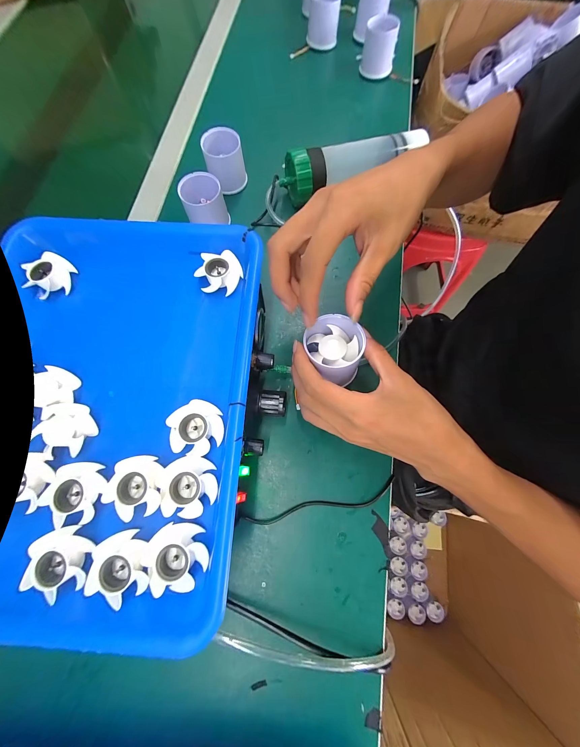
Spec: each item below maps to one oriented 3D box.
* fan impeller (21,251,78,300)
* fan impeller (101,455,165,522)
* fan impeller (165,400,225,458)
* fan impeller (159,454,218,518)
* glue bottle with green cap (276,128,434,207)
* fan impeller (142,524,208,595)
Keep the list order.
[{"bbox_3d":[-0.236,-0.098,0.251,0.038,0.019,0.037,-14,74,-3],"label":"fan impeller"},{"bbox_3d":[-0.117,0.086,0.196,0.042,0.013,0.040,0,74,1],"label":"fan impeller"},{"bbox_3d":[-0.077,0.045,0.211,0.042,0.018,0.042,0,74,1],"label":"fan impeller"},{"bbox_3d":[-0.079,0.087,0.197,0.040,0.013,0.043,0,74,1],"label":"fan impeller"},{"bbox_3d":[0.087,-0.277,0.340,0.196,0.045,0.046,-14,74,-3],"label":"glue bottle with green cap"},{"bbox_3d":[-0.083,0.132,0.185,0.040,0.015,0.040,-9,74,-2],"label":"fan impeller"}]

